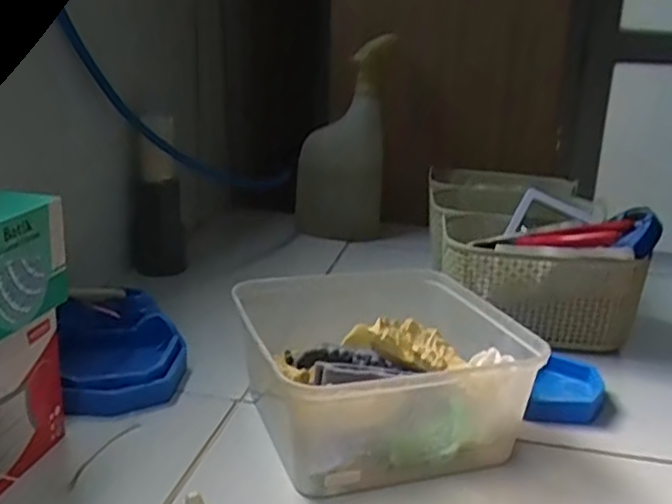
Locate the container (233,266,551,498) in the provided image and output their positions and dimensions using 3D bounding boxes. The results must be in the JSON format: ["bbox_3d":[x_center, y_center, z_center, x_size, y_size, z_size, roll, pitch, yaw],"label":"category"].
[{"bbox_3d":[0.024,0.069,0.456,0.164,0.069,0.180,-3,18,-19],"label":"container"}]

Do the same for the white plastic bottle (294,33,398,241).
[{"bbox_3d":[0.009,-0.133,0.843,0.106,0.225,0.081,2,17,-1],"label":"white plastic bottle"}]

